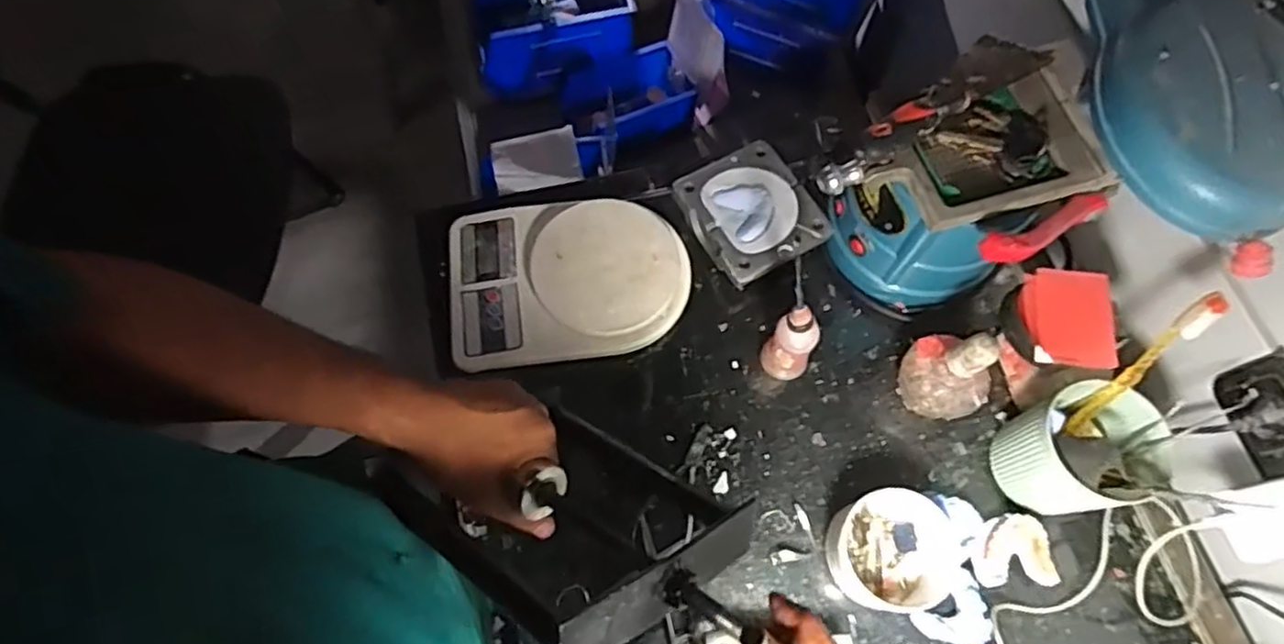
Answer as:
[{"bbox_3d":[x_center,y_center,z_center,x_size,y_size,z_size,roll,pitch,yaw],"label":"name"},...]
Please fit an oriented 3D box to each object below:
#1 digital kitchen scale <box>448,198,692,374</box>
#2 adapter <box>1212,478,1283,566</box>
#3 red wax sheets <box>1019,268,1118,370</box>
[{"bbox_3d":[-0.073,-0.045,0.673,0.231,0.036,0.165,-7,68,-4],"label":"digital kitchen scale"},{"bbox_3d":[0.475,0.145,0.511,0.080,0.023,0.052,-12,68,-6],"label":"adapter"},{"bbox_3d":[0.335,-0.003,0.539,0.062,0.015,0.077,6,67,1],"label":"red wax sheets"}]

